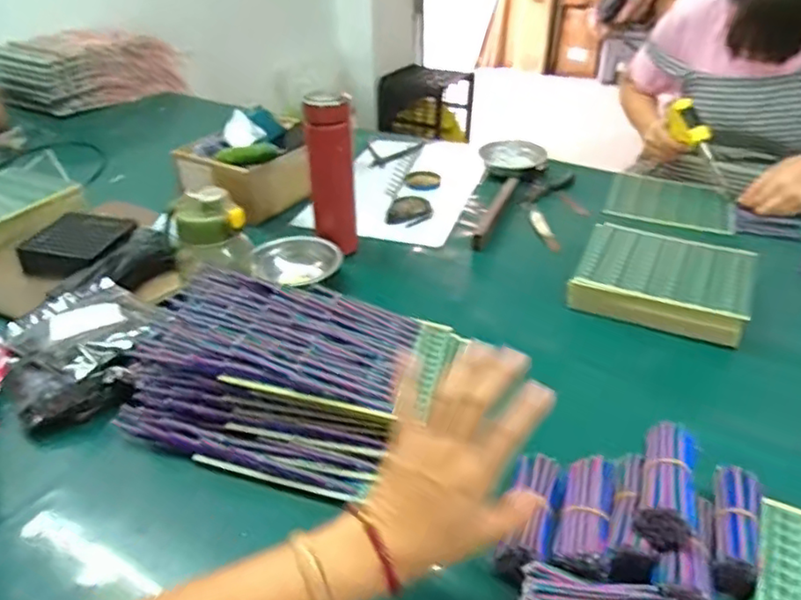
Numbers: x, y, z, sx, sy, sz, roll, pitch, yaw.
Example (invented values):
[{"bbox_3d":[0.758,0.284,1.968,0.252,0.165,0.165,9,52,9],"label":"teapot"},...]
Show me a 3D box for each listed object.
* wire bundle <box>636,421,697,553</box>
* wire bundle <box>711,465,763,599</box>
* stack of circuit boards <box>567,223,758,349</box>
[{"bbox_3d":[0.215,0.145,0.491,0.039,0.033,0.103,12,36,20],"label":"wire bundle"},{"bbox_3d":[0.267,0.183,0.489,0.033,0.034,0.108,13,37,22],"label":"wire bundle"},{"bbox_3d":[0.335,-0.027,0.788,0.202,0.039,0.180,14,37,23],"label":"stack of circuit boards"}]

